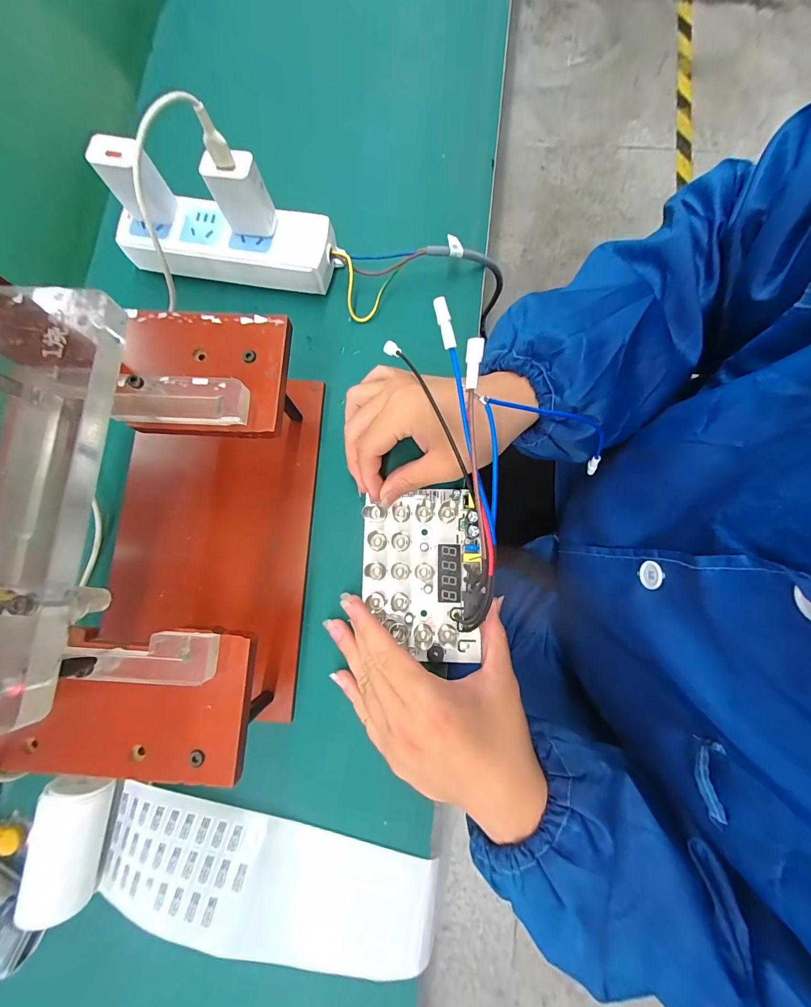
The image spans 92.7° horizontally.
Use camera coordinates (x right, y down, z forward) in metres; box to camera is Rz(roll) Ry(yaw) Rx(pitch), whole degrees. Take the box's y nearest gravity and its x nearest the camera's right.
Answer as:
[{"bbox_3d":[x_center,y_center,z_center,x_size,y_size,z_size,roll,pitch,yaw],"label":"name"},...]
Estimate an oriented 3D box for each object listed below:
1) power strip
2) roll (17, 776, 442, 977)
[{"bbox_3d":[-0.142,-0.214,0.324,0.176,0.037,0.056,7,81,3],"label":"power strip"},{"bbox_3d":[-0.115,0.240,0.250,0.272,0.039,0.067,11,81,4],"label":"roll"}]

